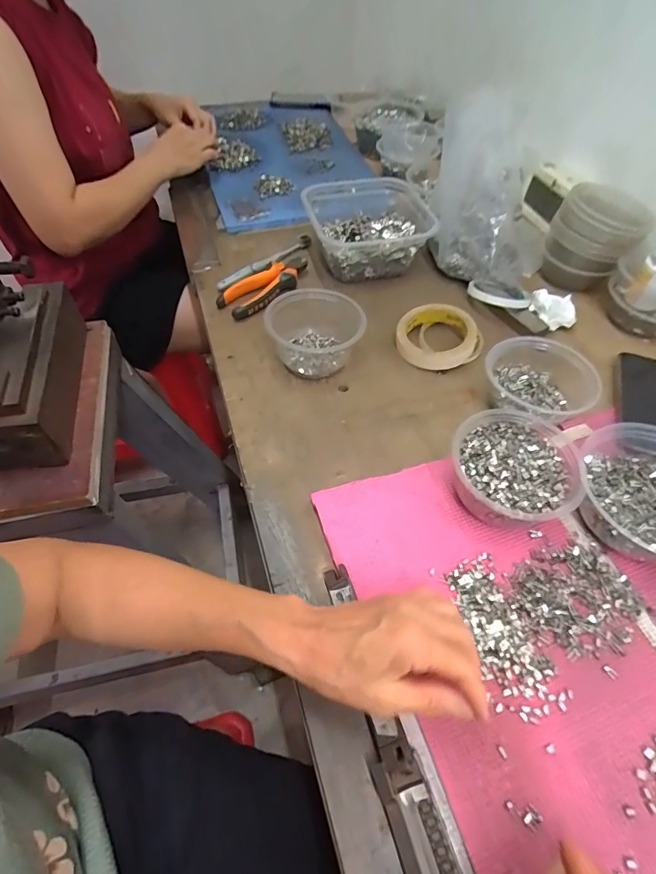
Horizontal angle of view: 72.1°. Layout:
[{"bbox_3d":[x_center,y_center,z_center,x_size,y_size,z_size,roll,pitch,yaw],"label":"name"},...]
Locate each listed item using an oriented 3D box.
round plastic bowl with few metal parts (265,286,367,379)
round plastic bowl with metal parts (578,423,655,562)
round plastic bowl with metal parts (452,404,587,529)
[{"bbox_3d":[-0.016,-0.124,0.549,0.115,0.064,0.103,-5,54,-4],"label":"round plastic bowl with few metal parts"},{"bbox_3d":[0.306,0.052,0.412,0.142,0.053,0.132,1,54,-1],"label":"round plastic bowl with metal parts"},{"bbox_3d":[0.176,0.029,0.428,0.109,0.051,0.117,1,54,-1],"label":"round plastic bowl with metal parts"}]

